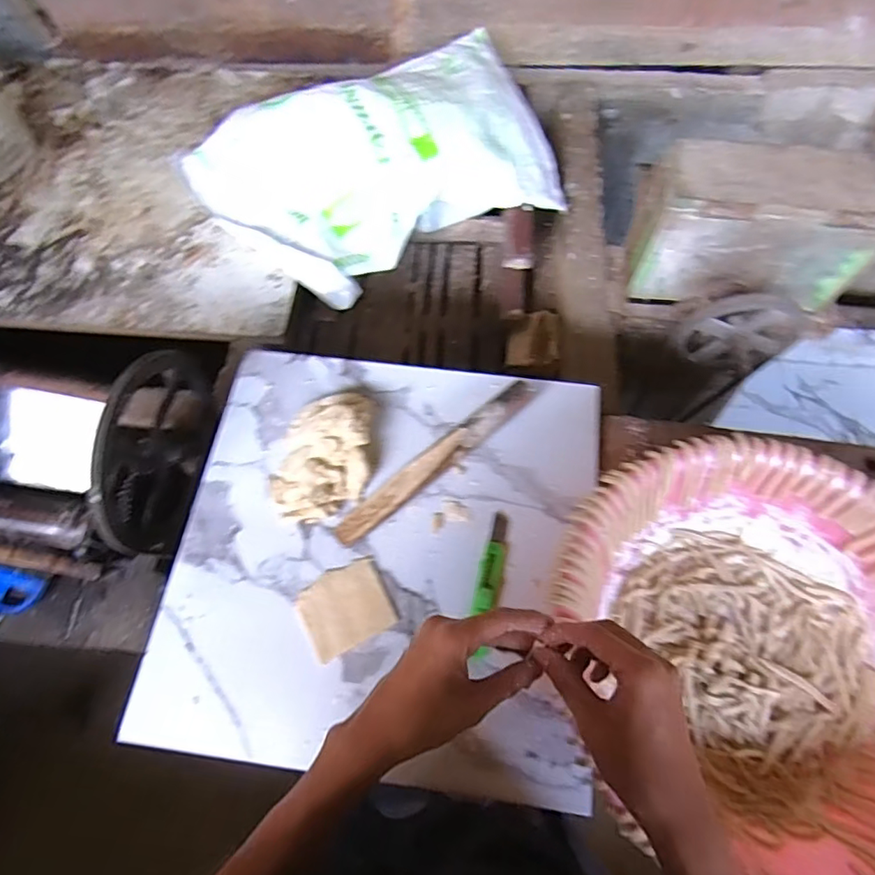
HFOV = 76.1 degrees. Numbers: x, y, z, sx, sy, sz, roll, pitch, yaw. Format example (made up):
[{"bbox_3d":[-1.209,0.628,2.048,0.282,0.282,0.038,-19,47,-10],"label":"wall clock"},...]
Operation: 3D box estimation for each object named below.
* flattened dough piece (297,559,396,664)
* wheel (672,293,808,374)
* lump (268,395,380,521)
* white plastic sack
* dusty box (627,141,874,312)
[{"bbox_3d":[-0.105,0.194,0.642,0.097,0.006,0.087,-25,64,-14],"label":"flattened dough piece"},{"bbox_3d":[0.532,-0.181,0.986,0.213,0.198,0.031,0,61,-1],"label":"wheel"},{"bbox_3d":[-0.141,0.017,0.706,0.110,0.056,0.169,11,61,5],"label":"lump"},{"bbox_3d":[-0.101,-0.548,1.131,0.671,0.226,0.432,-30,65,-16],"label":"white plastic sack"},{"bbox_3d":[0.530,-0.340,0.937,0.358,0.233,0.116,6,61,3],"label":"dusty box"}]

